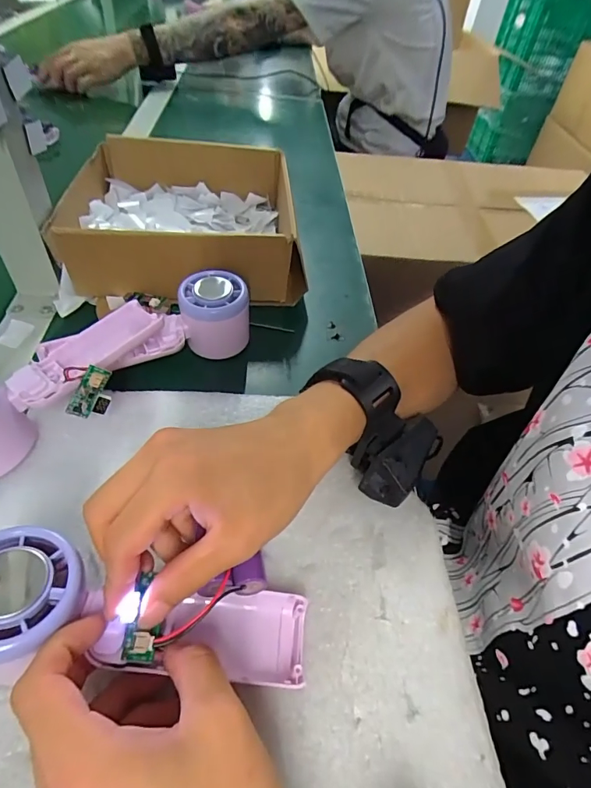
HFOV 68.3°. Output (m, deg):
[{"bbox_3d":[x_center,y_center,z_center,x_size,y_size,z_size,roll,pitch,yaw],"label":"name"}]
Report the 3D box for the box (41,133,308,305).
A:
[{"bbox_3d":[-0.112,-0.185,0.465,0.224,0.078,0.226,-1,48,-6],"label":"box"}]

